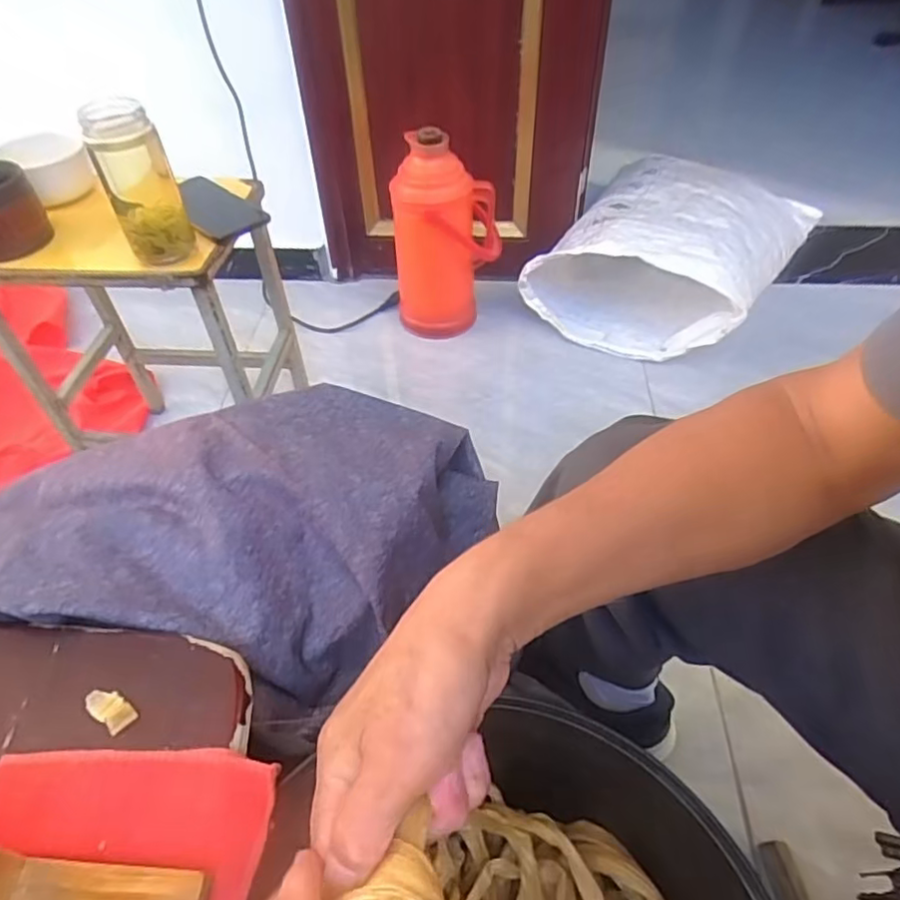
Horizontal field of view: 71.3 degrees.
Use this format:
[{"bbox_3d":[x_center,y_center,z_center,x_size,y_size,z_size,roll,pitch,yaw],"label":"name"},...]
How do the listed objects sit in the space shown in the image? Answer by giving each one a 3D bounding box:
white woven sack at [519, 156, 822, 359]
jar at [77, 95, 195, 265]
[{"bbox_3d":[0.493,-0.456,1.345,0.406,0.210,0.678,26,54,23],"label":"white woven sack"},{"bbox_3d":[-0.314,-0.267,0.638,0.068,0.146,0.054,-21,51,-16],"label":"jar"}]

